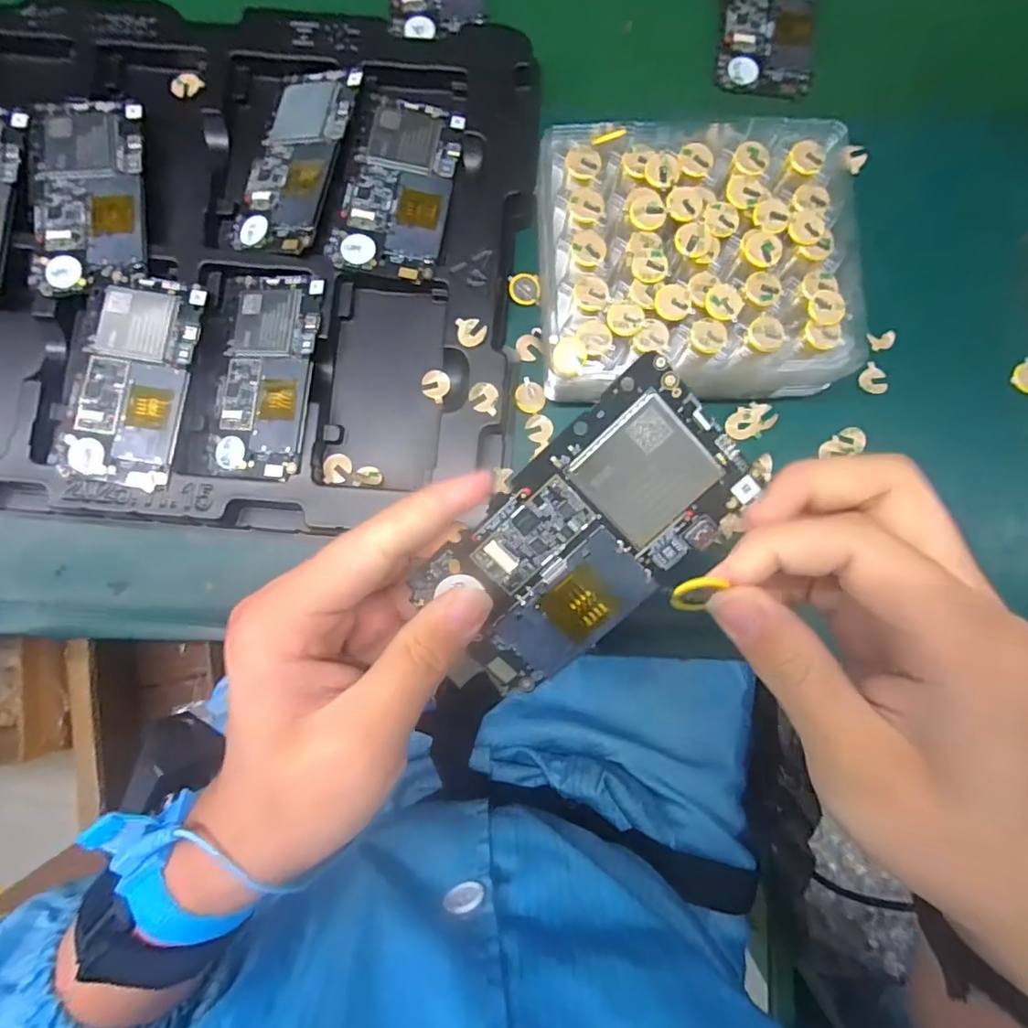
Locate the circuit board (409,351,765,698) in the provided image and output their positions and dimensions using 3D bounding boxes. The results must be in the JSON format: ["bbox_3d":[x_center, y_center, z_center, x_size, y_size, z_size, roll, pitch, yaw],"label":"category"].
[{"bbox_3d":[0.026,0.009,0.204,0.124,0.004,0.067,-43,101,8],"label":"circuit board"}]

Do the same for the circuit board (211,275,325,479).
[{"bbox_3d":[-0.150,-0.085,0.331,0.057,0.007,0.122,7,84,-1],"label":"circuit board"}]

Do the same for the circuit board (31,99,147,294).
[{"bbox_3d":[-0.264,-0.198,0.341,0.064,0.004,0.121,-6,84,-2],"label":"circuit board"}]

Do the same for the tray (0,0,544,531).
[{"bbox_3d":[-0.272,-0.168,0.351,0.549,0.035,0.329,5,84,-1],"label":"tray"}]

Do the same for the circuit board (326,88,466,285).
[{"bbox_3d":[-0.071,-0.208,0.346,0.064,0.008,0.123,10,84,-1],"label":"circuit board"}]

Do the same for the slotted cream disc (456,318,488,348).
[{"bbox_3d":[-0.026,-0.110,0.337,0.018,0.007,0.019,0,84,-2],"label":"slotted cream disc"}]

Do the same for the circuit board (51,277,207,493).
[{"bbox_3d":[-0.230,-0.080,0.331,0.067,0.011,0.125,9,84,-1],"label":"circuit board"}]

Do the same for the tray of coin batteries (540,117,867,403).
[{"bbox_3d":[0.105,-0.143,0.330,0.180,0.059,0.152,-4,84,-2],"label":"tray of coin batteries"}]

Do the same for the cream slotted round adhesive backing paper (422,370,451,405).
[{"bbox_3d":[-0.049,-0.081,0.346,0.018,0.004,0.018,0,84,-2],"label":"cream slotted round adhesive backing paper"}]

